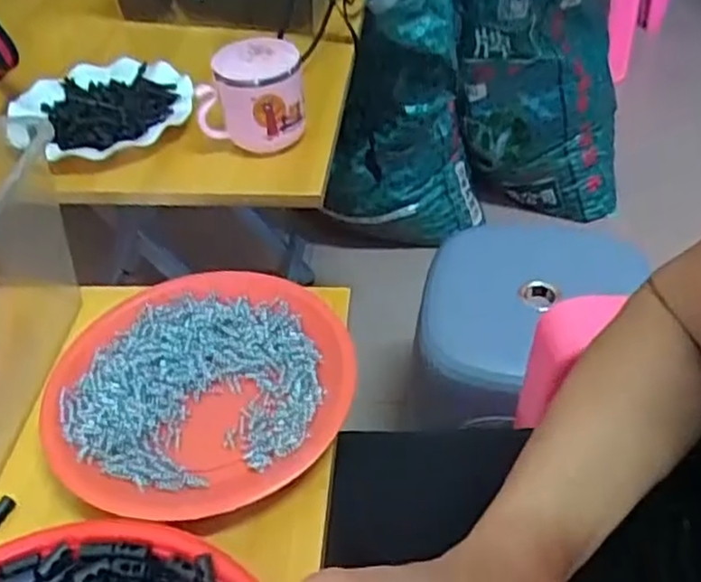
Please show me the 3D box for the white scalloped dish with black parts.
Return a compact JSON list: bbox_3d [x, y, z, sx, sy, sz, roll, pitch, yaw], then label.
[{"bbox_3d":[-0.264,-0.199,0.739,0.178,0.030,0.181,-2,44,2],"label":"white scalloped dish with black parts"}]

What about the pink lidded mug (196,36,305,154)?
[{"bbox_3d":[-0.093,-0.181,0.661,0.097,0.080,0.065,-3,46,-8],"label":"pink lidded mug"}]

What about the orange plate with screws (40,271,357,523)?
[{"bbox_3d":[-0.096,0.058,0.464,0.191,0.027,0.183,2,47,-2],"label":"orange plate with screws"}]

